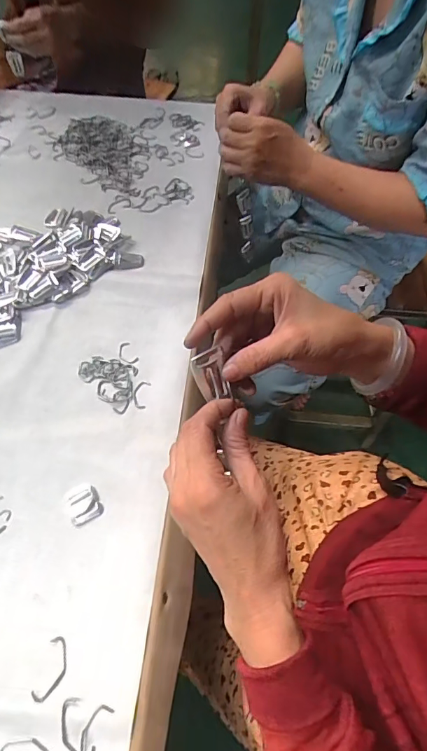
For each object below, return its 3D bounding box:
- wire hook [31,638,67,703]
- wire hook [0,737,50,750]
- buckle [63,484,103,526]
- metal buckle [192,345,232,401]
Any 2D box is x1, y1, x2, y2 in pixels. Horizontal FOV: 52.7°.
[{"bbox_3d":[-0.133,0.243,0.356,0.020,0.004,0.045,13,59,5],"label":"wire hook"},{"bbox_3d":[-0.144,0.290,0.329,0.040,0.004,0.020,7,58,2],"label":"wire hook"},{"bbox_3d":[-0.131,0.129,0.432,0.031,0.005,0.038,-28,64,-18],"label":"buckle"},{"bbox_3d":[-0.001,0.001,0.305,0.025,0.040,0.004,-23,31,-20],"label":"metal buckle"}]

